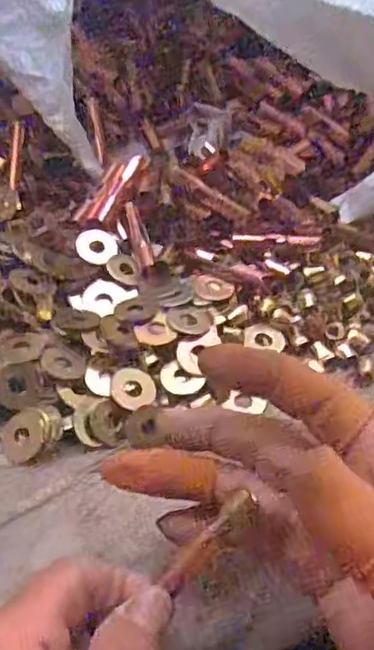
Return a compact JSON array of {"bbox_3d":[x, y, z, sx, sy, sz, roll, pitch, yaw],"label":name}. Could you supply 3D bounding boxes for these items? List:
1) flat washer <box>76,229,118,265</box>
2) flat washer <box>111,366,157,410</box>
[{"bbox_3d":[-0.046,-0.040,0.353,0.021,0.004,0.020,-7,65,-20],"label":"flat washer"},{"bbox_3d":[-0.024,0.028,0.312,0.020,0.004,0.020,5,62,-9],"label":"flat washer"}]

